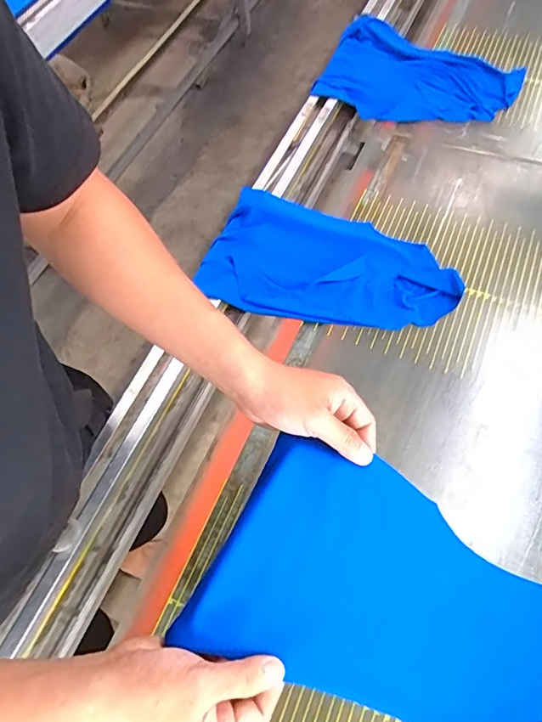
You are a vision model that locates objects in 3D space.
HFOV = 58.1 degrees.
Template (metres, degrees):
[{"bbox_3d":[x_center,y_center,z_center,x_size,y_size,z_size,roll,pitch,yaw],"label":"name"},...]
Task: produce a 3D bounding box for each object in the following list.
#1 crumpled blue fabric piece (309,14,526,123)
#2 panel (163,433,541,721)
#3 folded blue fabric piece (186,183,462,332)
[{"bbox_3d":[0.265,-0.508,0.885,0.342,0.050,0.212,20,65,15],"label":"crumpled blue fabric piece"},{"bbox_3d":[0.131,0.221,0.440,0.378,0.049,0.179,29,64,-13],"label":"panel"},{"bbox_3d":[0.088,-0.139,0.694,0.354,0.052,0.184,11,63,9],"label":"folded blue fabric piece"}]

